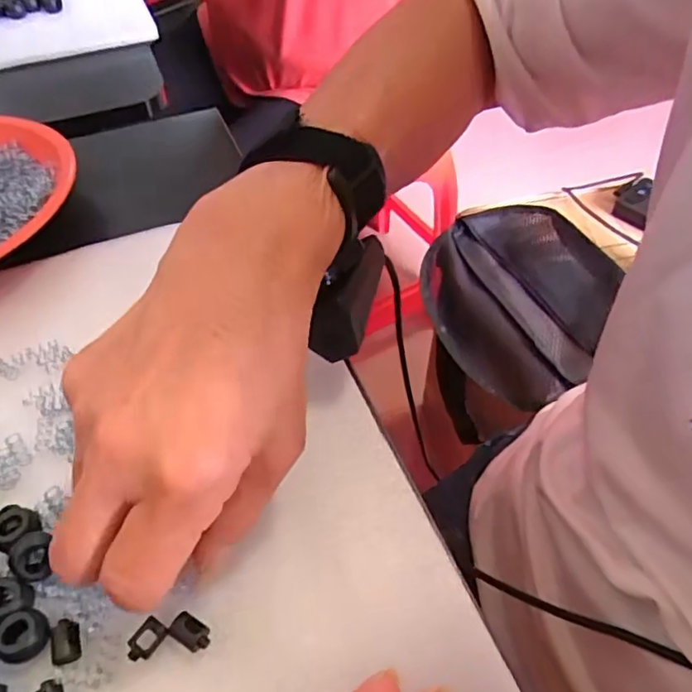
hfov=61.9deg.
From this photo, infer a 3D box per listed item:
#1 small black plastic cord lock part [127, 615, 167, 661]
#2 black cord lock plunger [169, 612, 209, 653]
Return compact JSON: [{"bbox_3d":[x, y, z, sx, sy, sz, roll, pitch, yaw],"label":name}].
[{"bbox_3d":[-0.073,0.108,0.211,0.009,0.004,0.015,31,58,22],"label":"small black plastic cord lock part"},{"bbox_3d":[-0.057,0.105,0.212,0.015,0.005,0.009,27,56,19],"label":"black cord lock plunger"}]

